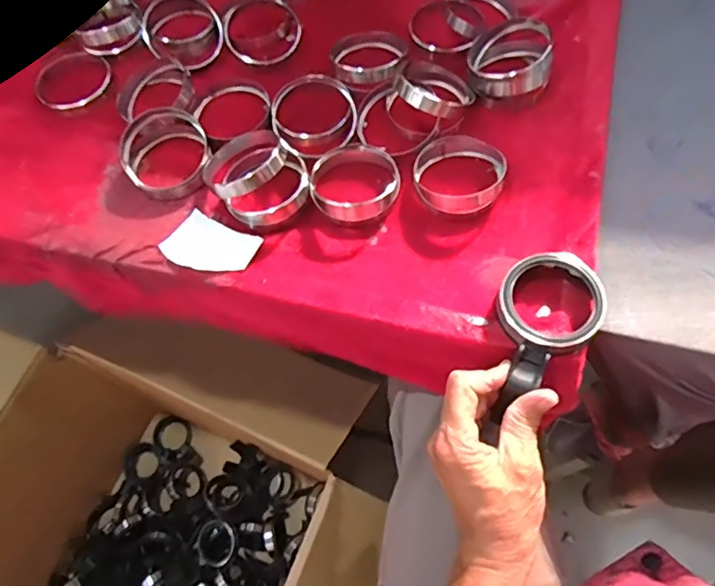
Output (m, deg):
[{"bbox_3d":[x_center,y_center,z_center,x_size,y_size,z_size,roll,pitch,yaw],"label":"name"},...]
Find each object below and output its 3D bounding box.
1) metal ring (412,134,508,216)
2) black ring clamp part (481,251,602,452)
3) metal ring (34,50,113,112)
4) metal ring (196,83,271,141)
[{"bbox_3d":[0.082,-0.095,0.443,0.071,0.021,0.071,-1,65,3],"label":"metal ring"},{"bbox_3d":[0.116,0.030,0.383,0.068,0.030,0.130,39,73,19],"label":"black ring clamp part"},{"bbox_3d":[-0.274,-0.207,0.525,0.071,0.012,0.071,-1,65,3],"label":"metal ring"},{"bbox_3d":[-0.113,-0.170,0.497,0.070,0.012,0.067,-1,65,3],"label":"metal ring"}]

